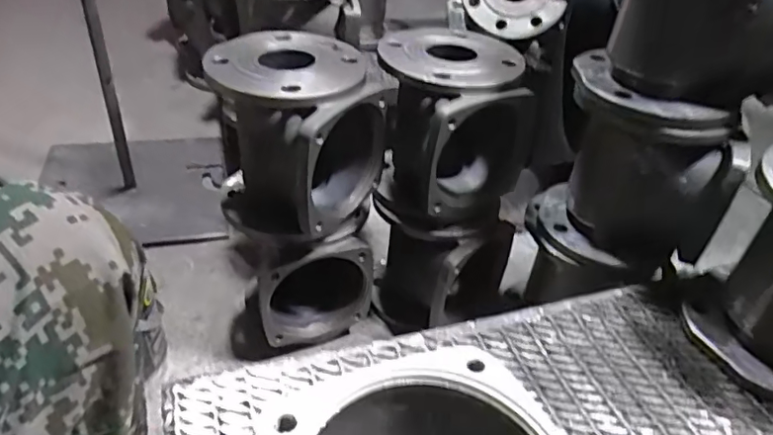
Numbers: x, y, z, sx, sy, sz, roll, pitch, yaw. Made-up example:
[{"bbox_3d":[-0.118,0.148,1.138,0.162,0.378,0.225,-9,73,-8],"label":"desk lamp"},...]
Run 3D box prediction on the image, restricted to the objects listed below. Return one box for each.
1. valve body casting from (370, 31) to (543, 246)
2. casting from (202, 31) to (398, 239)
[{"bbox_3d":[0.073,-0.107,0.738,0.163,0.218,0.186,-27,49,-35],"label":"valve body casting"},{"bbox_3d":[-0.113,-0.095,0.694,0.182,0.204,0.163,29,43,26],"label":"casting"}]

